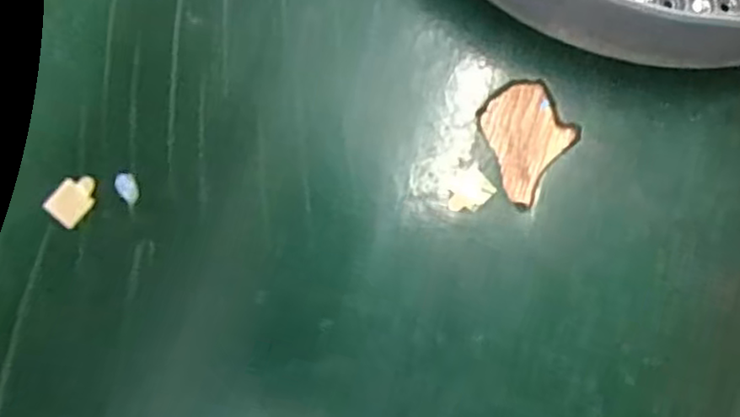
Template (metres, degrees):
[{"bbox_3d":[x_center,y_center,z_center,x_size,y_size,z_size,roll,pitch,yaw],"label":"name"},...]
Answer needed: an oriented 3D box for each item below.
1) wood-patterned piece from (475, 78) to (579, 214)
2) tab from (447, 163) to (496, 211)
[{"bbox_3d":[0.028,-0.013,0.119,0.018,0.004,0.019,-34,81,-6],"label":"wood-patterned piece"},{"bbox_3d":[0.017,-0.003,0.115,0.008,0.004,0.007,-33,76,-10],"label":"tab"}]

